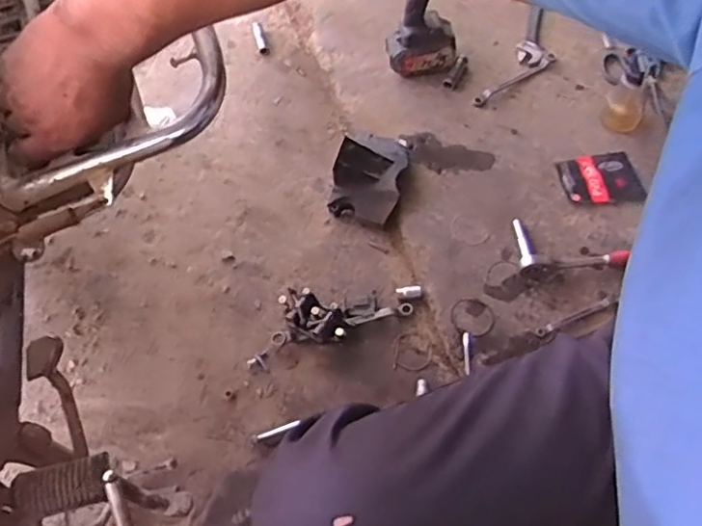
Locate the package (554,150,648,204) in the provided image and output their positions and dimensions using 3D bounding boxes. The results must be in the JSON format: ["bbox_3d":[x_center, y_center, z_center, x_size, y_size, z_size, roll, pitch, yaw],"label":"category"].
[{"bbox_3d":[0.431,-0.150,1.048,0.139,0.014,0.104,-6,61,-2],"label":"package"}]

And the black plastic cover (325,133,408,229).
[{"bbox_3d":[0.035,-0.150,1.042,0.112,0.080,0.152,17,62,11],"label":"black plastic cover"}]

